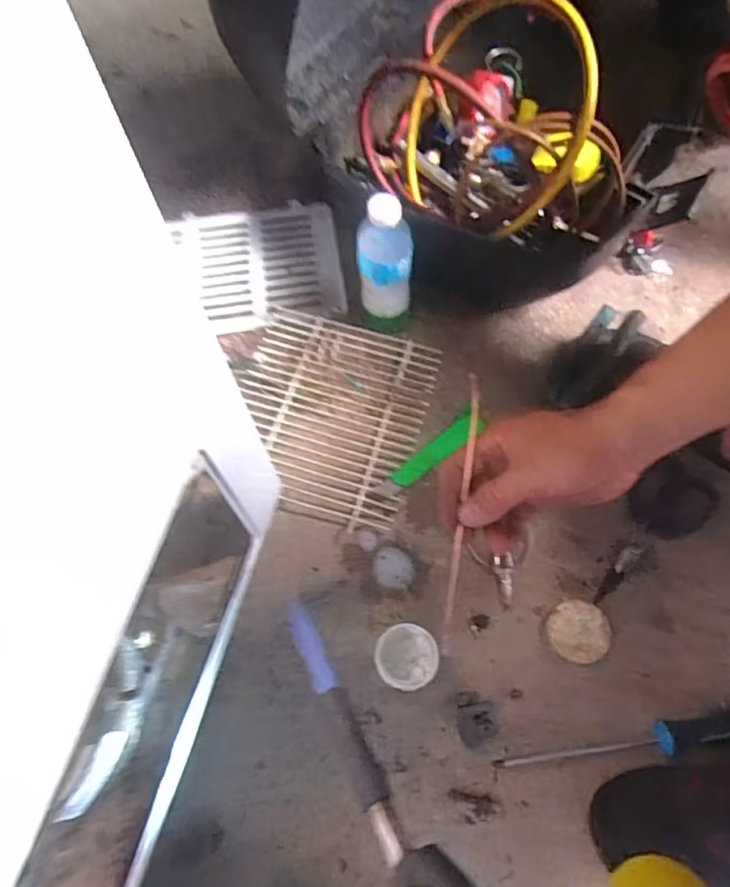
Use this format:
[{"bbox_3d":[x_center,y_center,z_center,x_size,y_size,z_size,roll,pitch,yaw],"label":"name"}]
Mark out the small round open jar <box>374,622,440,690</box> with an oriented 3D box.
[{"bbox_3d":[0.038,0.197,0.535,0.054,0.051,0.054,-2,64,1],"label":"small round open jar"}]

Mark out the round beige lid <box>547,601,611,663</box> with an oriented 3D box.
[{"bbox_3d":[0.206,0.181,0.562,0.056,0.014,0.055,-1,64,2],"label":"round beige lid"}]

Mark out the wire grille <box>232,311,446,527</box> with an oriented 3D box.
[{"bbox_3d":[-0.043,-0.036,0.667,0.209,0.023,0.239,14,65,9],"label":"wire grille"}]

